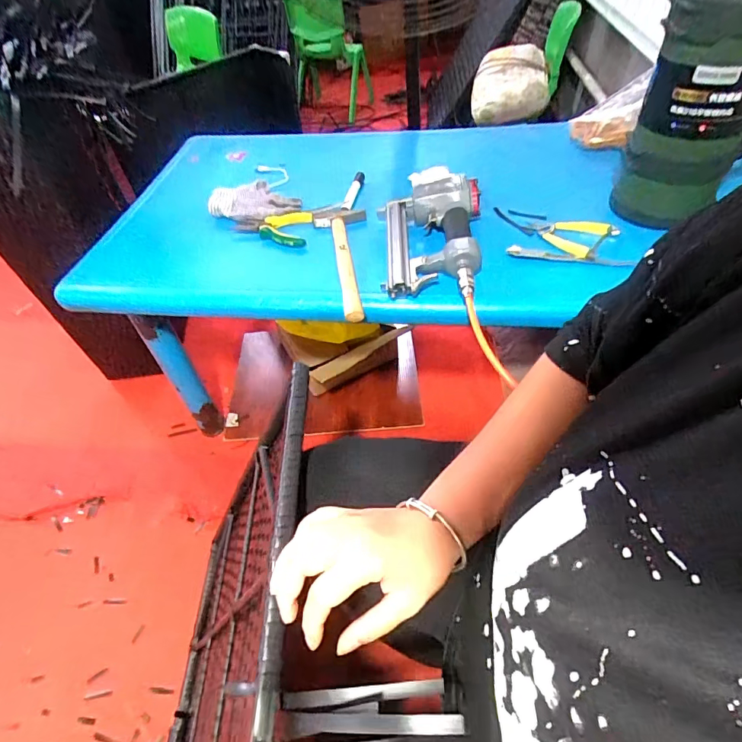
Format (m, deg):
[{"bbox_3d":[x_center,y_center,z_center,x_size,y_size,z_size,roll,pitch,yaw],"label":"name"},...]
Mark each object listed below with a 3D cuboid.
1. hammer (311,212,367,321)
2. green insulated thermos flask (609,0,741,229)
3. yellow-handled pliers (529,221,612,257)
[{"bbox_3d":[-0.033,-0.183,0.685,0.088,0.029,0.284,-11,51,-4],"label":"hammer"},{"bbox_3d":[0.467,-0.372,0.570,0.172,0.366,0.140,32,60,27],"label":"green insulated thermos flask"},{"bbox_3d":[0.305,-0.219,0.685,0.110,0.019,0.091,34,61,28],"label":"yellow-handled pliers"}]

